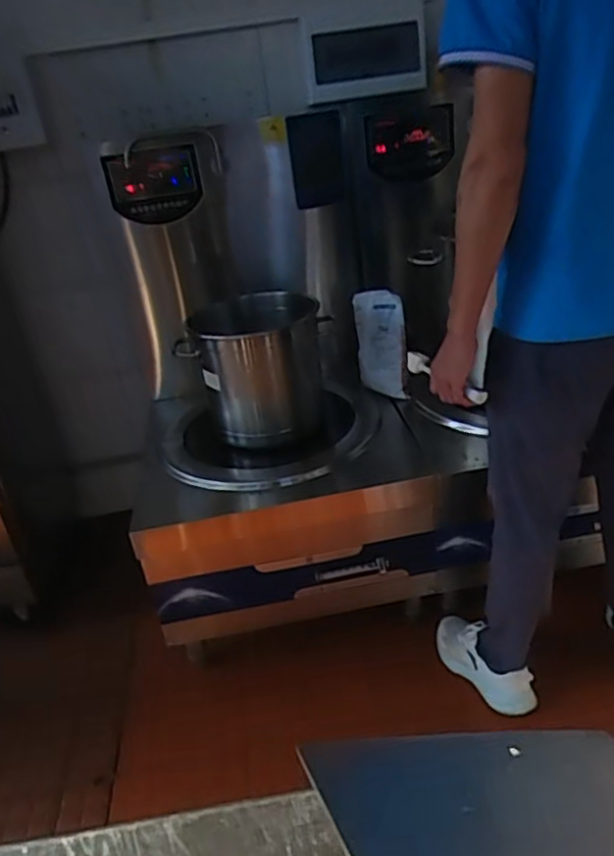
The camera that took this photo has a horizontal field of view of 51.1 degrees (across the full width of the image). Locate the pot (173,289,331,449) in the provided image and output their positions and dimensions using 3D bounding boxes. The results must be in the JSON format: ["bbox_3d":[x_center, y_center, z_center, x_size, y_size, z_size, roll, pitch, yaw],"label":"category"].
[{"bbox_3d":[-0.100,-0.134,1.521,0.288,0.293,0.313,-6,27,3],"label":"pot"}]

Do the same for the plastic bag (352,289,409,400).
[{"bbox_3d":[0.178,-0.210,1.610,0.153,0.258,0.033,10,19,43],"label":"plastic bag"}]

